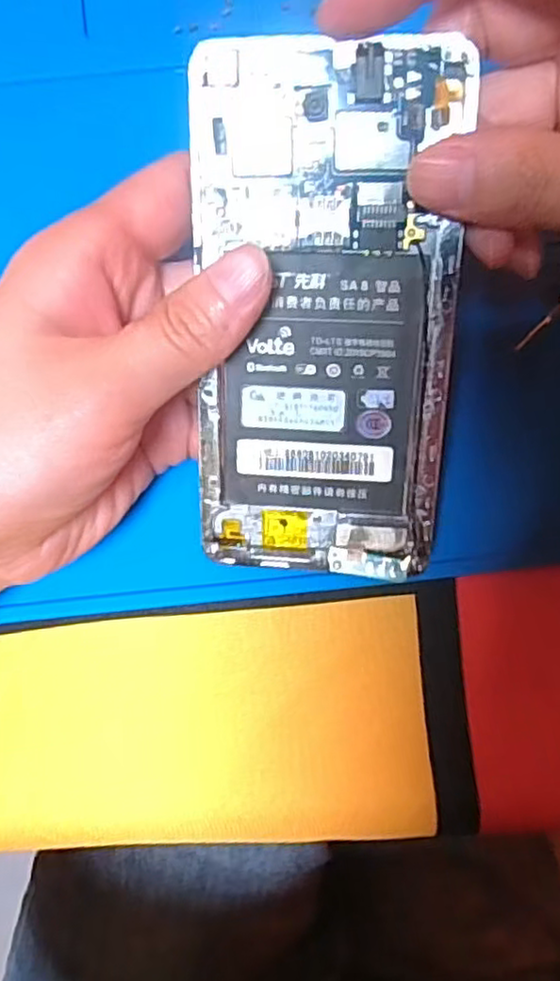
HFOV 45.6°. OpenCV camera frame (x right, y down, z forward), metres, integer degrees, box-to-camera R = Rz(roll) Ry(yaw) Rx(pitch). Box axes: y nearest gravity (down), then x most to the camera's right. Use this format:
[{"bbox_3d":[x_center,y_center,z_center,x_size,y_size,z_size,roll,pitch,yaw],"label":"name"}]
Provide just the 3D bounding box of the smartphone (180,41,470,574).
[{"bbox_3d":[0.012,-0.042,0.183,0.069,0.007,0.138,3,112,4],"label":"smartphone"}]

